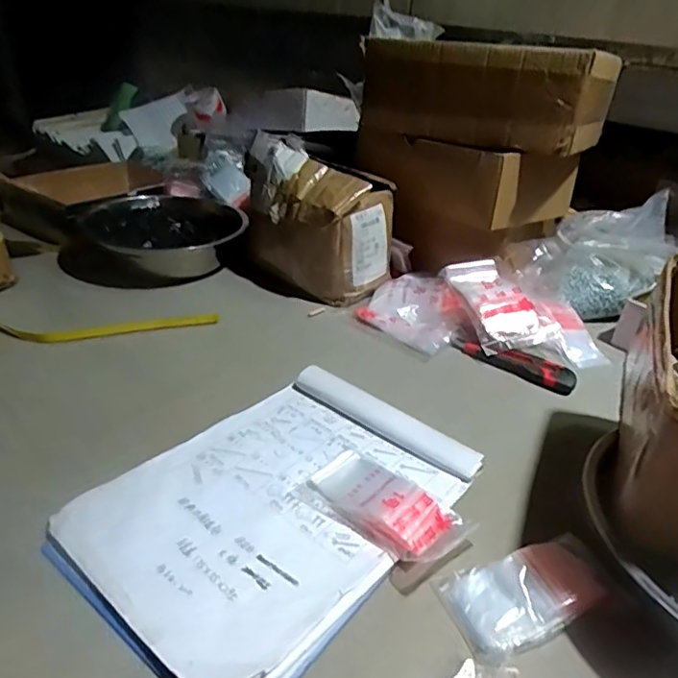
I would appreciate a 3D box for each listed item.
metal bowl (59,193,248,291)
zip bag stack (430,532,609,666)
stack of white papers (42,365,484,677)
[{"bbox_3d":[-0.279,-0.161,0.890,0.254,0.080,0.254,4,31,-2],"label":"metal bowl"},{"bbox_3d":[0.143,0.185,0.415,0.123,0.023,0.066,-7,33,-19],"label":"zip bag stack"},{"bbox_3d":[-0.048,0.134,0.479,0.220,0.023,0.311,26,37,31],"label":"stack of white papers"}]

